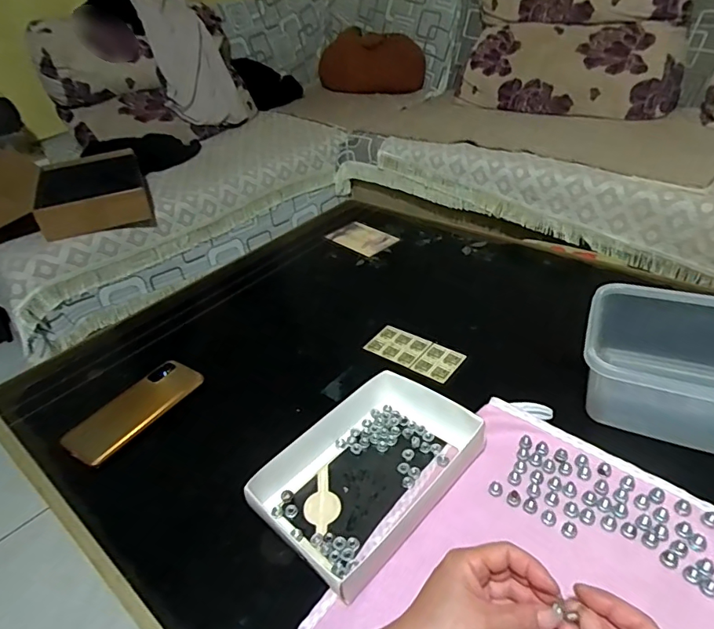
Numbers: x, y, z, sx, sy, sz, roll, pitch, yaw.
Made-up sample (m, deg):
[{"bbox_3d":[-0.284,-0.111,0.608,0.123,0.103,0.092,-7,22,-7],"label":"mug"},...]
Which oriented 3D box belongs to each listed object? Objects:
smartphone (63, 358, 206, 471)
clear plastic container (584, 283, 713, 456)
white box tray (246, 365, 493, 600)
[{"bbox_3d":[-0.265,0.113,0.578,0.070,0.016,0.156,20,43,31],"label":"smartphone"},{"bbox_3d":[0.371,0.056,0.510,0.231,0.090,0.157,14,41,26],"label":"clear plastic container"},{"bbox_3d":[0.018,0.149,0.484,0.142,0.042,0.222,25,46,35],"label":"white box tray"}]

